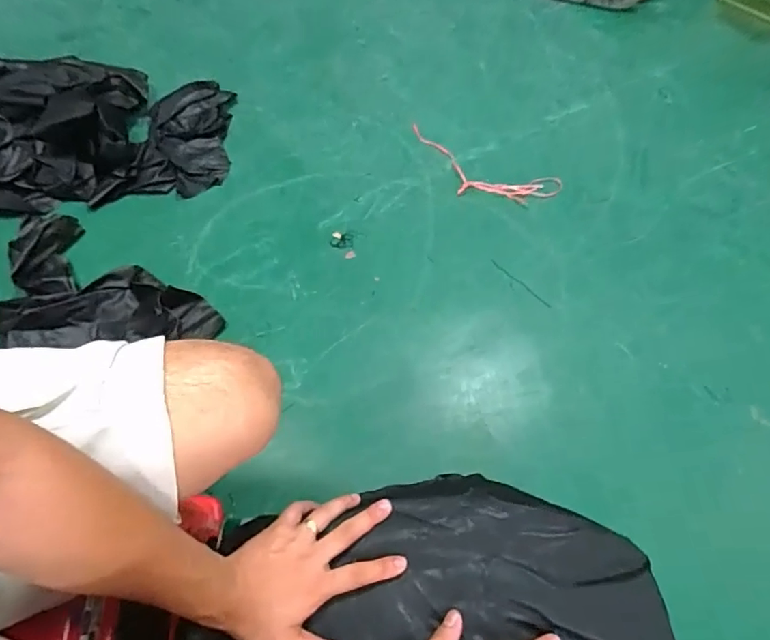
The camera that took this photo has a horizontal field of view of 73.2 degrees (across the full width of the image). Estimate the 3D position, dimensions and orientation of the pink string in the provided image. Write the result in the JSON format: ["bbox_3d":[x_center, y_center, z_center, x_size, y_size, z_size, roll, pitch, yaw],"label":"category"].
[{"bbox_3d":[0.189,-0.325,1.138,0.369,0.012,0.138,29,61,20],"label":"pink string"}]

